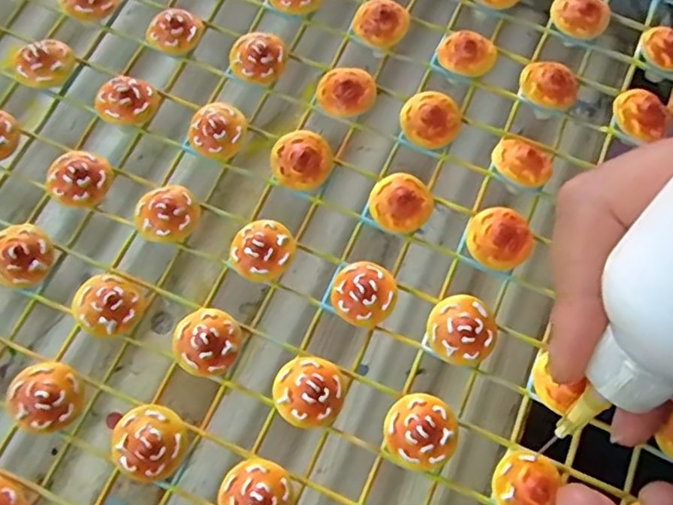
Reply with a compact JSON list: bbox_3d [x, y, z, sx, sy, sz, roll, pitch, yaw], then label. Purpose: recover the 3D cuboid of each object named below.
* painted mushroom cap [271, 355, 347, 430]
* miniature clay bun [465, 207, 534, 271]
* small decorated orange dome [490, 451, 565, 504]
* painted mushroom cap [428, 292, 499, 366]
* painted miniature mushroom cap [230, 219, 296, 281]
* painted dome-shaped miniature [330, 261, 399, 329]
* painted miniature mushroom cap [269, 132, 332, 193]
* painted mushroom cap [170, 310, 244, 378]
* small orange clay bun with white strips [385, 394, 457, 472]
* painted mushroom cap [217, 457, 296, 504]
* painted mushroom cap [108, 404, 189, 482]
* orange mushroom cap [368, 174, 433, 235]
[{"bbox_3d":[-0.008,0.039,0.167,0.020,0.006,0.020,0,68,1],"label":"painted mushroom cap"},{"bbox_3d":[0.050,-0.004,0.185,0.019,0.008,0.019,0,68,1],"label":"miniature clay bun"},{"bbox_3d":[0.050,0.062,0.157,0.017,0.005,0.018,21,72,6],"label":"small decorated orange dome"},{"bbox_3d":[0.037,0.023,0.175,0.019,0.010,0.019,0,68,1],"label":"painted mushroom cap"},{"bbox_3d":[-0.023,-0.002,0.181,0.019,0.005,0.020,0,68,1],"label":"painted miniature mushroom cap"},{"bbox_3d":[0.008,0.012,0.179,0.019,0.009,0.019,0,68,1],"label":"painted dome-shaped miniature"},{"bbox_3d":[-0.011,-0.030,0.194,0.019,0.008,0.019,0,68,1],"label":"painted miniature mushroom cap"},{"bbox_3d":[-0.038,0.026,0.174,0.019,0.009,0.019,0,68,1],"label":"painted mushroom cap"},{"bbox_3d":[0.024,0.049,0.162,0.019,0.005,0.019,0,68,1],"label":"small orange clay bun with white strips"},{"bbox_3d":[-0.021,0.066,0.159,0.020,0.009,0.019,0,68,1],"label":"painted mushroom cap"},{"bbox_3d":[-0.052,0.052,0.164,0.019,0.009,0.019,0,68,1],"label":"painted mushroom cap"},{"bbox_3d":[0.020,-0.016,0.189,0.019,0.010,0.019,0,68,1],"label":"orange mushroom cap"}]

